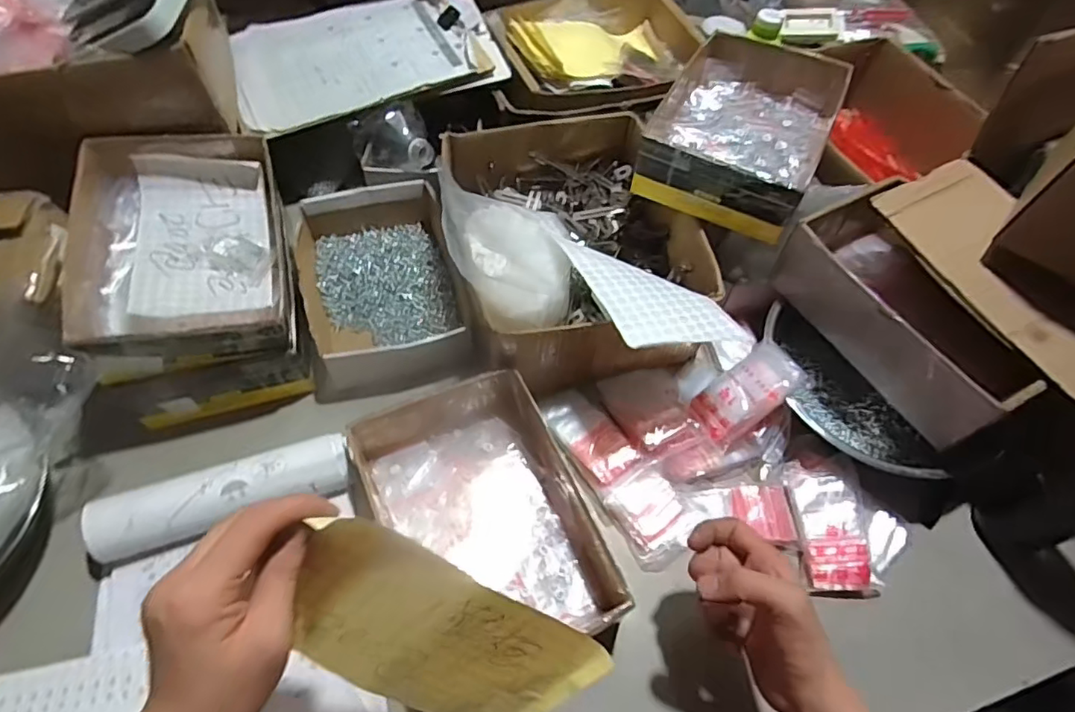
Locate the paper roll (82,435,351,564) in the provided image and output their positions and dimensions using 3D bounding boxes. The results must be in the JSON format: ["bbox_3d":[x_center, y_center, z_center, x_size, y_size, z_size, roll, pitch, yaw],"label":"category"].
[{"bbox_3d":[-0.285,0.131,0.527,0.223,0.045,0.058,-15,59,-12],"label":"paper roll"}]

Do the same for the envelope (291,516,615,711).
[{"bbox_3d":[-0.066,0.187,0.376,0.218,0.114,0.010,39,12,-20],"label":"envelope"}]

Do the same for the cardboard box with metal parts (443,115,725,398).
[{"bbox_3d":[0.036,-0.133,0.666,0.266,0.099,0.319,-11,59,-10],"label":"cardboard box with metal parts"}]

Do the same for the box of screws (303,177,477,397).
[{"bbox_3d":[-0.186,-0.085,0.679,0.175,0.070,0.259,-13,59,-11],"label":"box of screws"}]

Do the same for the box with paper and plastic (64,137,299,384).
[{"bbox_3d":[-0.351,-0.105,0.580,0.178,0.085,0.254,-13,59,-11],"label":"box with paper and plastic"}]

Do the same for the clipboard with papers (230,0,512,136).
[{"bbox_3d":[-0.227,-0.404,0.766,0.349,0.036,0.228,-23,61,-16],"label":"clipboard with papers"}]

